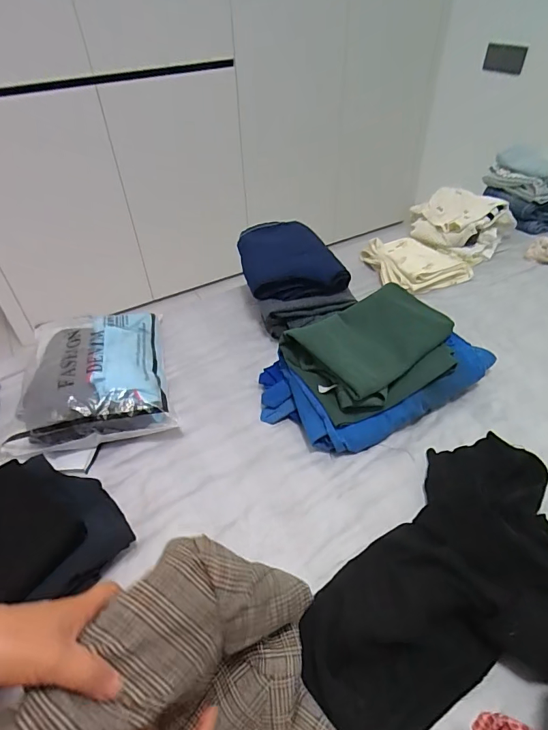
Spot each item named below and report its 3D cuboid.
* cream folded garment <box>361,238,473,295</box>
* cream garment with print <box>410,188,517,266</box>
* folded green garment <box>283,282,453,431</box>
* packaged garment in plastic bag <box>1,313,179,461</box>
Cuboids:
[{"bbox_3d":[0.334,-0.249,1.041,0.198,0.040,0.211,-15,45,-14],"label":"cream folded garment"},{"bbox_3d":[0.468,-0.371,1.106,0.238,0.115,0.184,30,51,29],"label":"cream garment with print"},{"bbox_3d":[0.171,-0.032,0.723,0.281,0.059,0.206,-22,47,-19],"label":"folded green garment"},{"bbox_3d":[-0.312,0.012,0.743,0.237,0.083,0.313,-12,44,-11],"label":"packaged garment in plastic bag"}]

